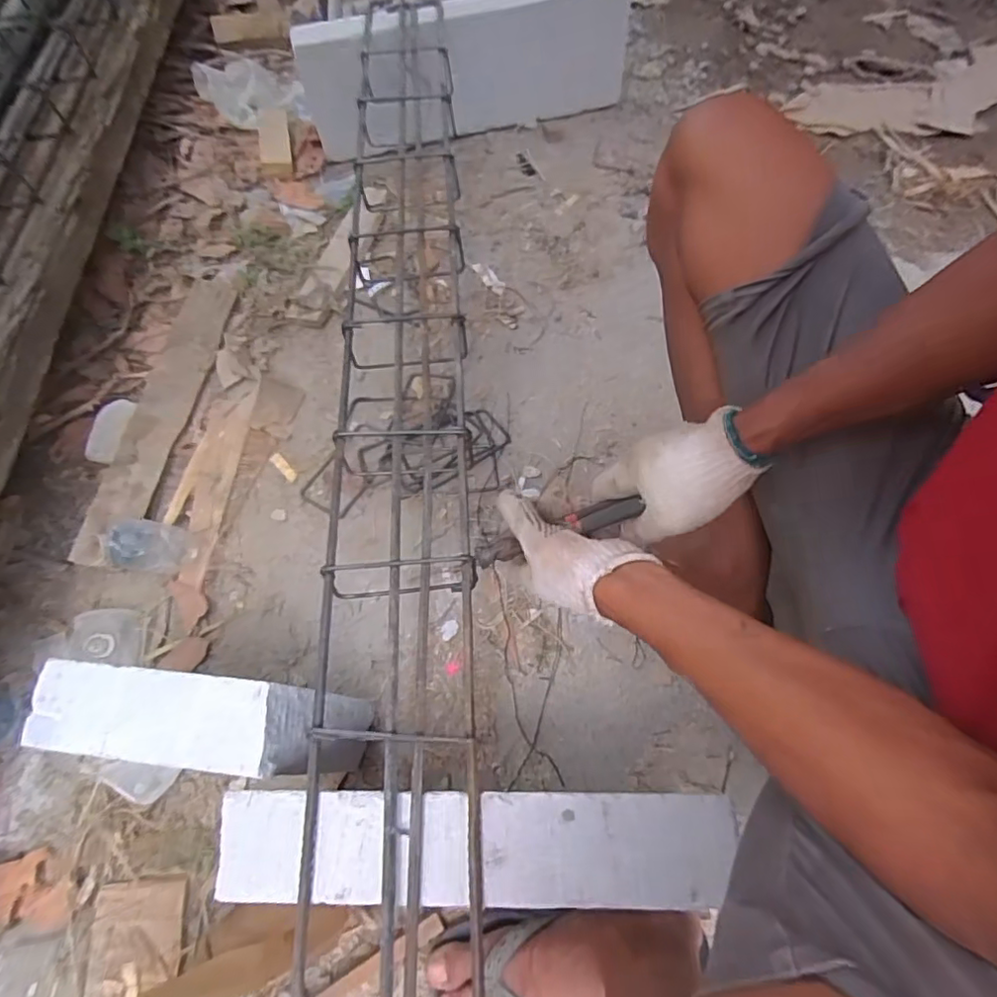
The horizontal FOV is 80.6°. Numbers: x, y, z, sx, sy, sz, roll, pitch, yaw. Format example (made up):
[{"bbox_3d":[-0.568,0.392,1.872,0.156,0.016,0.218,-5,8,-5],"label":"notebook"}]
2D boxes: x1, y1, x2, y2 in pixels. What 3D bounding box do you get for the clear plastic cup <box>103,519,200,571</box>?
[{"bbox_3d":[-0.436,0.059,0.735,0.111,0.041,0.060,6,64,4],"label":"clear plastic cup"}]

